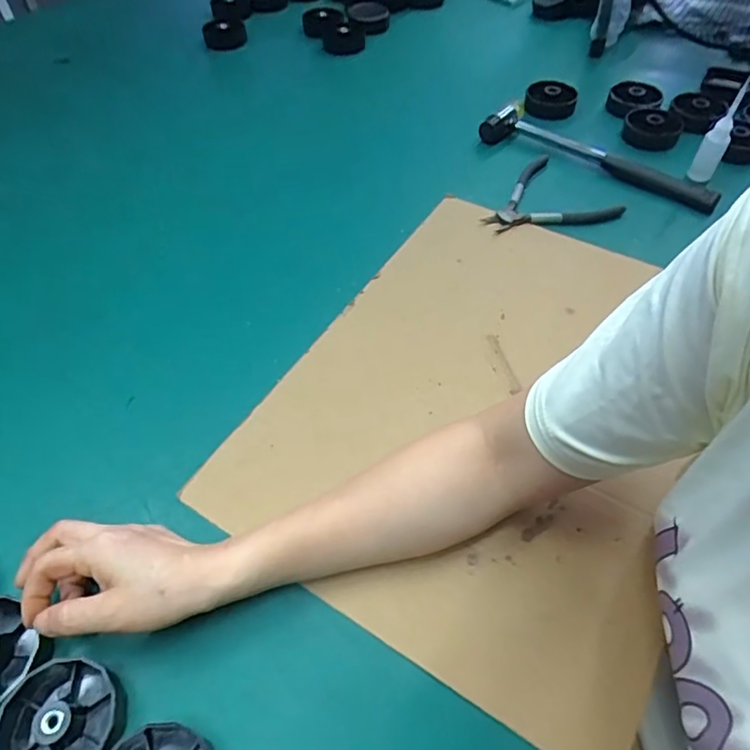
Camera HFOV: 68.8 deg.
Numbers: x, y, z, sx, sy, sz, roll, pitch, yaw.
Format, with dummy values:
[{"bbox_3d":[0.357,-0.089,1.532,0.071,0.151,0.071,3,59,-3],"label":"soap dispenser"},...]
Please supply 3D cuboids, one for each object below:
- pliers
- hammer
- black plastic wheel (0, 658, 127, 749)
[{"bbox_3d":[0.204,-0.185,0.605,0.119,0.011,0.144,29,59,20],"label":"pliers"},{"bbox_3d":[0.263,-0.257,0.643,0.270,0.028,0.077,27,59,19],"label":"hammer"},{"bbox_3d":[-0.187,0.204,0.322,0.071,0.017,0.067,0,54,1],"label":"black plastic wheel"}]

